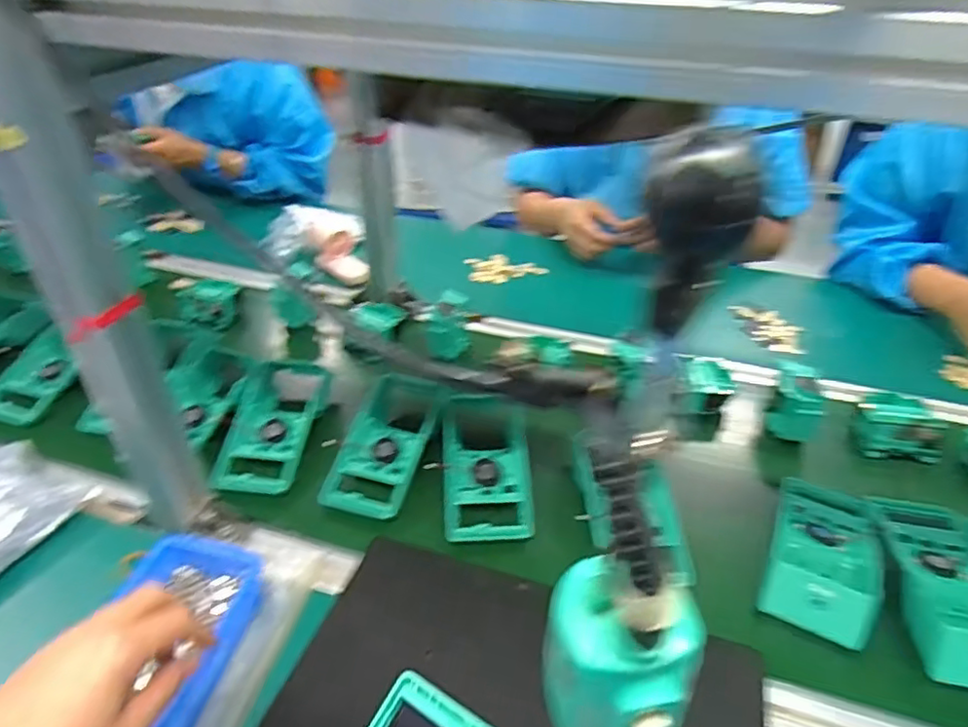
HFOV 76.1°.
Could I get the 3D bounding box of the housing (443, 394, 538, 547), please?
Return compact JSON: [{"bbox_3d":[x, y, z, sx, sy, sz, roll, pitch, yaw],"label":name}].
[{"bbox_3d":[0.003,0.110,0.663,0.091,0.029,0.160,-6,52,3],"label":"housing"}]

